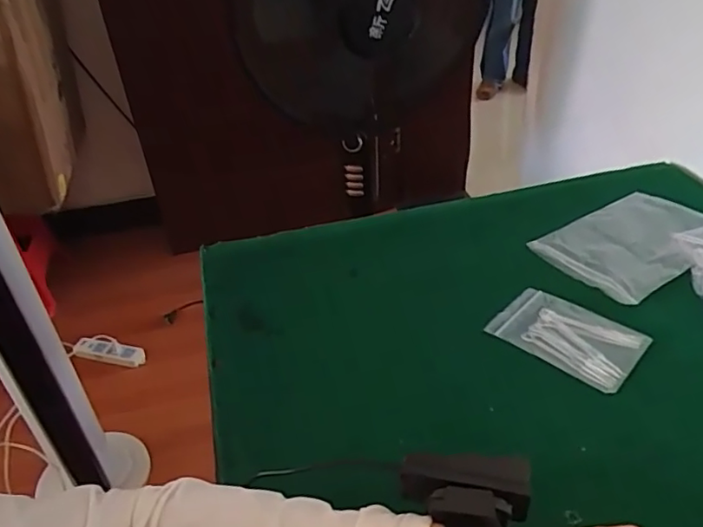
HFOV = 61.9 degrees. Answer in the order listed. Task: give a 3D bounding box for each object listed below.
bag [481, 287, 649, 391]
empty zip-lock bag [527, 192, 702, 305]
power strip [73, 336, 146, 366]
[{"bbox_3d":[0.194,0.064,0.525,0.117,0.005,0.079,27,46,36],"label":"bag"},{"bbox_3d":[0.298,-0.026,0.620,0.190,0.012,0.123,-24,40,-24],"label":"empty zip-lock bag"},{"bbox_3d":[-0.668,0.239,1.613,0.216,0.033,0.047,5,37,13],"label":"power strip"}]

